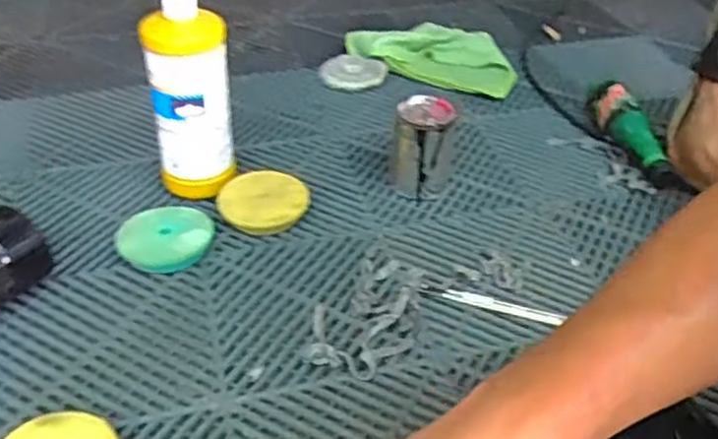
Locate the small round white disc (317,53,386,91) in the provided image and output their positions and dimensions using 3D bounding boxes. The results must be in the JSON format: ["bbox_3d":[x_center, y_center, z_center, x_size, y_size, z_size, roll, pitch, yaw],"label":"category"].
[{"bbox_3d":[-0.010,-0.218,1.062,0.098,0.021,0.078,2,39,-1],"label":"small round white disc"}]

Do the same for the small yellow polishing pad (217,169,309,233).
[{"bbox_3d":[-0.108,-0.020,0.814,0.099,0.029,0.089,-3,39,-6],"label":"small yellow polishing pad"}]

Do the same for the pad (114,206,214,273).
[{"bbox_3d":[-0.203,0.022,0.759,0.094,0.031,0.093,-4,39,-8],"label":"pad"}]

